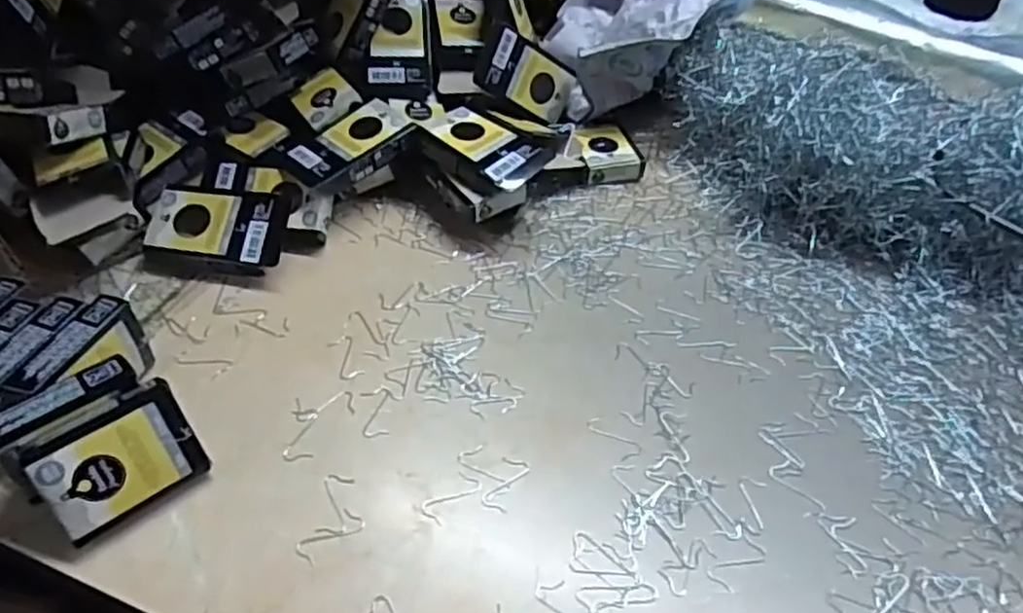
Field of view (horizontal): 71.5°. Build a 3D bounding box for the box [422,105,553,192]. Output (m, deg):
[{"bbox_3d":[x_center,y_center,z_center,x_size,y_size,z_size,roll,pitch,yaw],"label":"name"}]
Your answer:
[{"bbox_3d":[-0.021,-0.119,0.535,0.087,0.015,0.055,36,53,23],"label":"box"}]

